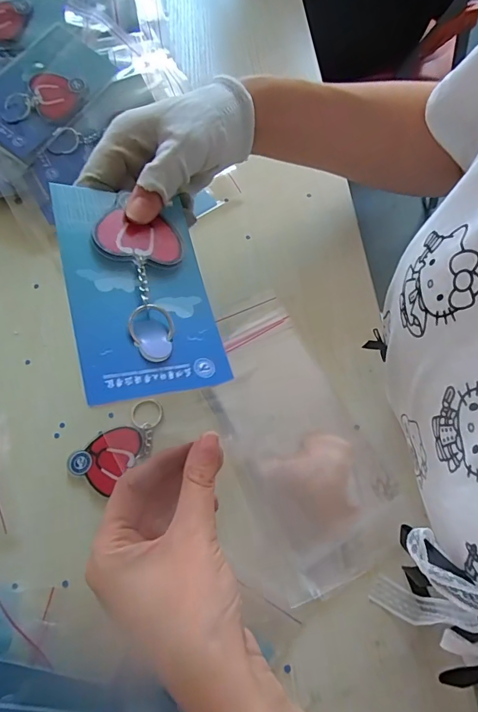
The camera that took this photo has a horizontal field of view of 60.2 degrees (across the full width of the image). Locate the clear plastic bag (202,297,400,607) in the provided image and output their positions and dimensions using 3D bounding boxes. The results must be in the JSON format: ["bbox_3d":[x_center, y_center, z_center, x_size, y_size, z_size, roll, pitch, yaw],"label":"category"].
[{"bbox_3d":[0.036,0.057,0.312,0.095,0.012,0.207,-21,68,-8],"label":"clear plastic bag"}]

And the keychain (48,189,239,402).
[{"bbox_3d":[-0.055,-0.040,0.235,0.077,0.006,0.129,-8,71,-26],"label":"keychain"}]

